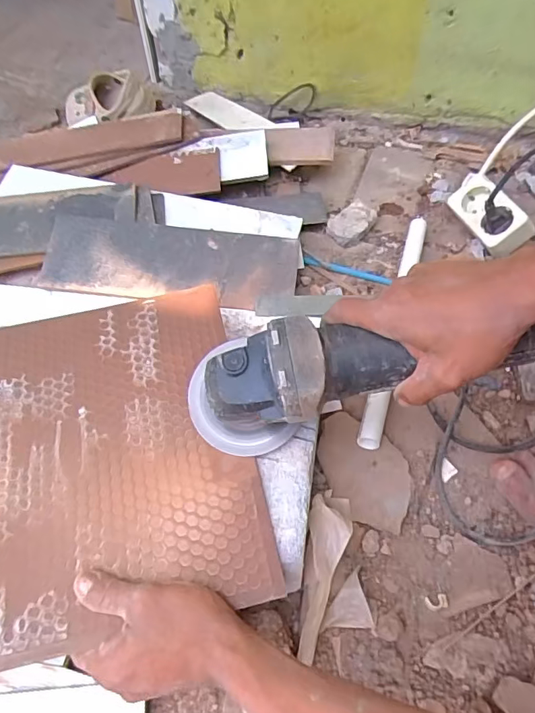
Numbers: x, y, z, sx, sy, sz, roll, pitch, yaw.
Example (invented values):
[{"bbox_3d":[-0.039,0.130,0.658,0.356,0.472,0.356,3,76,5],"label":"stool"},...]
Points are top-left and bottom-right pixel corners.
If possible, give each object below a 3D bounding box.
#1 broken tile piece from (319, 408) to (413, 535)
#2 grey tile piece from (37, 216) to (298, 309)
[{"bbox_3d":[0.093,0.110,0.480,0.091,0.012,0.096,13,60,12],"label":"broken tile piece"},{"bbox_3d":[-0.115,-0.113,0.584,0.294,0.010,0.097,7,74,2],"label":"grey tile piece"}]

